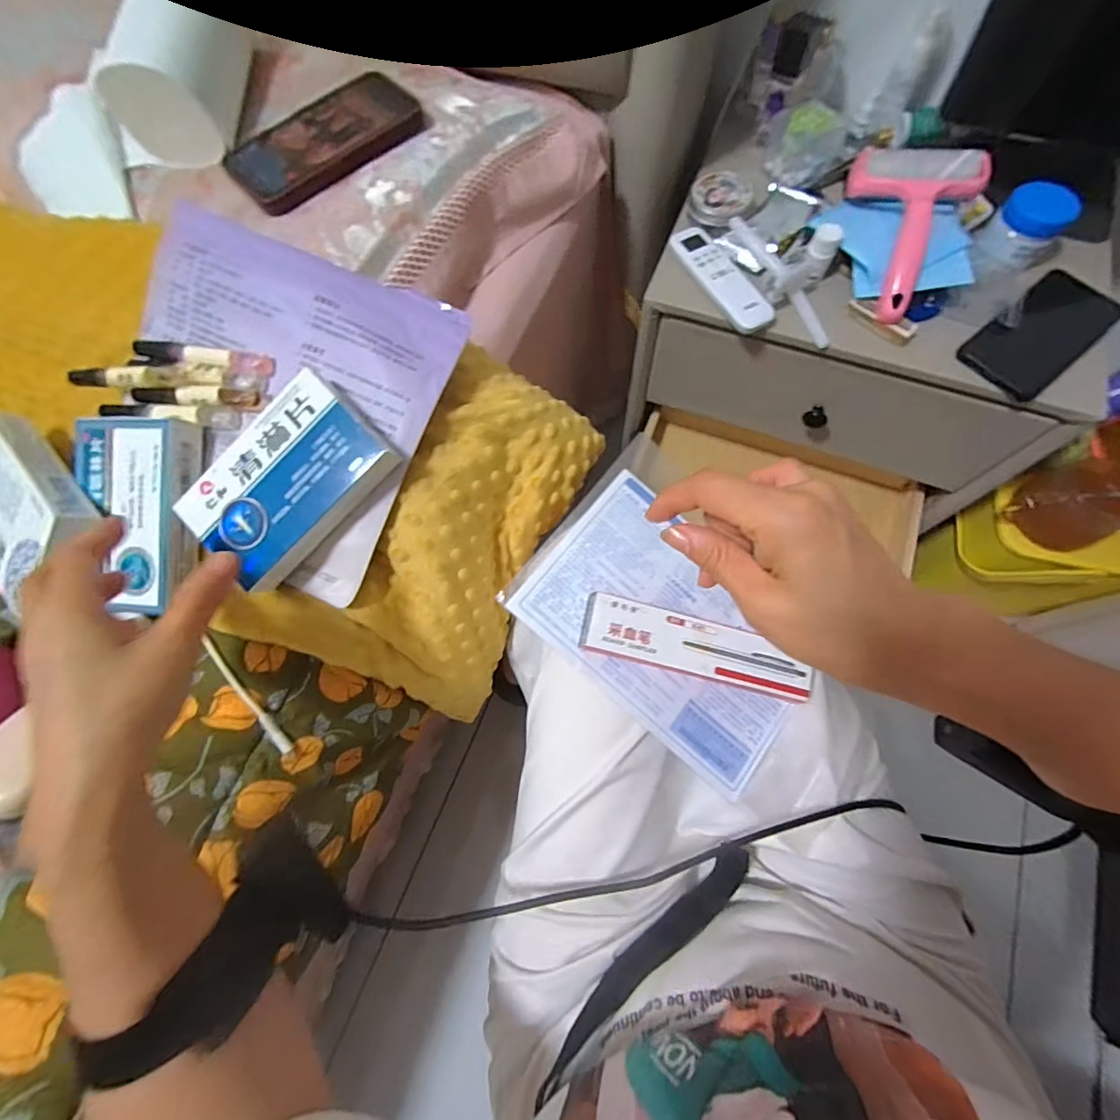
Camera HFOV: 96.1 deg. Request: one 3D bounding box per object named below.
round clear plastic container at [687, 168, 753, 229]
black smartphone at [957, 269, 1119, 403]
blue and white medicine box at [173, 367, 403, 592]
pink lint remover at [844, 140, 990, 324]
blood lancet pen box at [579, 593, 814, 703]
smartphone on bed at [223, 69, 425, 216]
[{"bbox_3d":[0.174,-0.391,0.545,0.064,0.019,0.063,0,70,1],"label":"round clear plastic container"},{"bbox_3d":[0.465,-0.219,0.485,0.157,0.012,0.077,-38,73,-12],"label":"black smartphone"},{"bbox_3d":[-0.187,-0.052,0.346,0.085,0.019,0.132,44,93,2],"label":"blue and white medicine box"},{"bbox_3d":[0.326,-0.316,0.476,0.112,0.055,0.159,17,71,7],"label":"pink lint remover"},{"bbox_3d":[0.098,0.061,0.346,0.168,0.018,0.042,17,70,-7],"label":"blood lancet pen box"},{"bbox_3d":[-0.201,-0.360,0.428,0.162,0.014,0.077,-42,80,-10],"label":"smartphone on bed"}]

